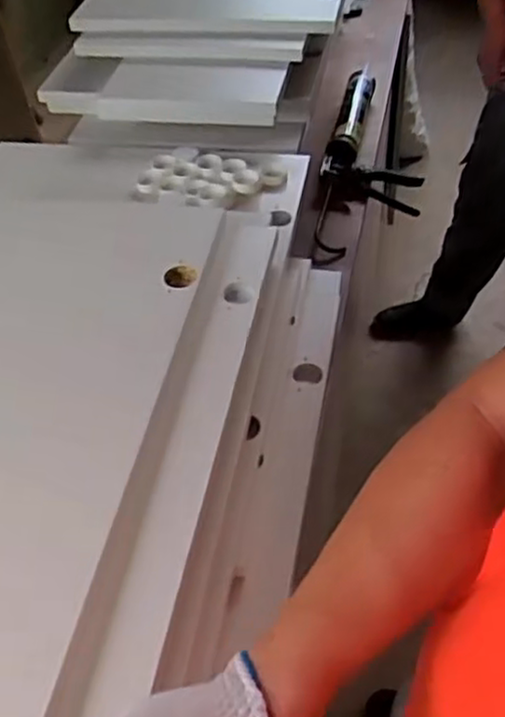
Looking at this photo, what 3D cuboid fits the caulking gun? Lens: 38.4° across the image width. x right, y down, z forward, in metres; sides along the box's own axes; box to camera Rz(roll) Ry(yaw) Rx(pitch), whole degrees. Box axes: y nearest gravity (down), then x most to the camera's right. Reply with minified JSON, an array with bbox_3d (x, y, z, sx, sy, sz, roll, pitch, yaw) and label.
[{"bbox_3d":[0.213,-0.351,1.258,0.165,0.056,0.501,7,48,11],"label":"caulking gun"}]

